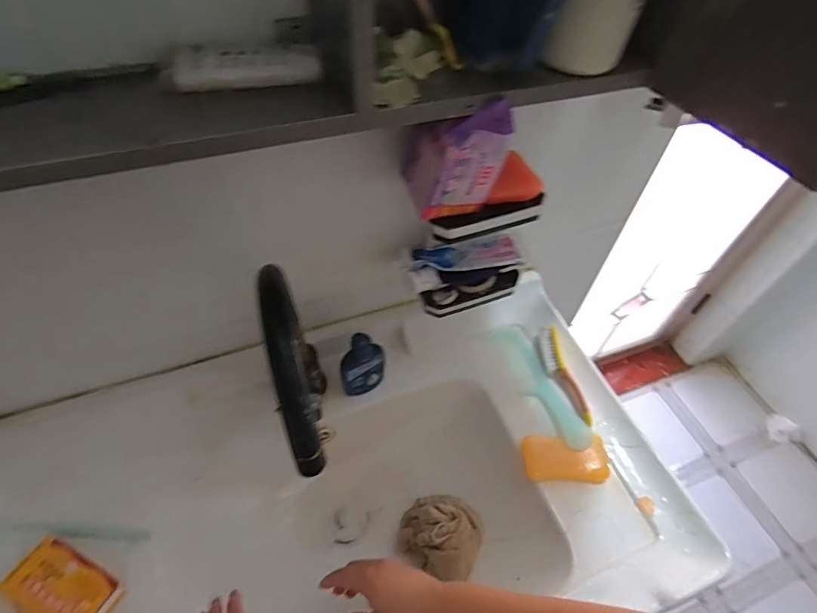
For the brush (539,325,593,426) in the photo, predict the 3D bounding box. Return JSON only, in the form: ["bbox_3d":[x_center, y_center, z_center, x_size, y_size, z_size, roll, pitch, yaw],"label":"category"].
[{"bbox_3d":[0.220,0.097,0.657,0.032,0.021,0.147,-9,56,-6],"label":"brush"}]

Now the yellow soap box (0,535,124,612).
[{"bbox_3d":[-0.361,0.294,0.480,0.107,0.024,0.060,22,54,13],"label":"yellow soap box"}]

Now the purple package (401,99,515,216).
[{"bbox_3d":[0.044,-0.144,0.424,0.081,0.105,0.068,-11,54,-12],"label":"purple package"}]

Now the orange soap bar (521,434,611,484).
[{"bbox_3d":[0.208,0.197,0.596,0.109,0.028,0.056,0,55,1],"label":"orange soap bar"}]

